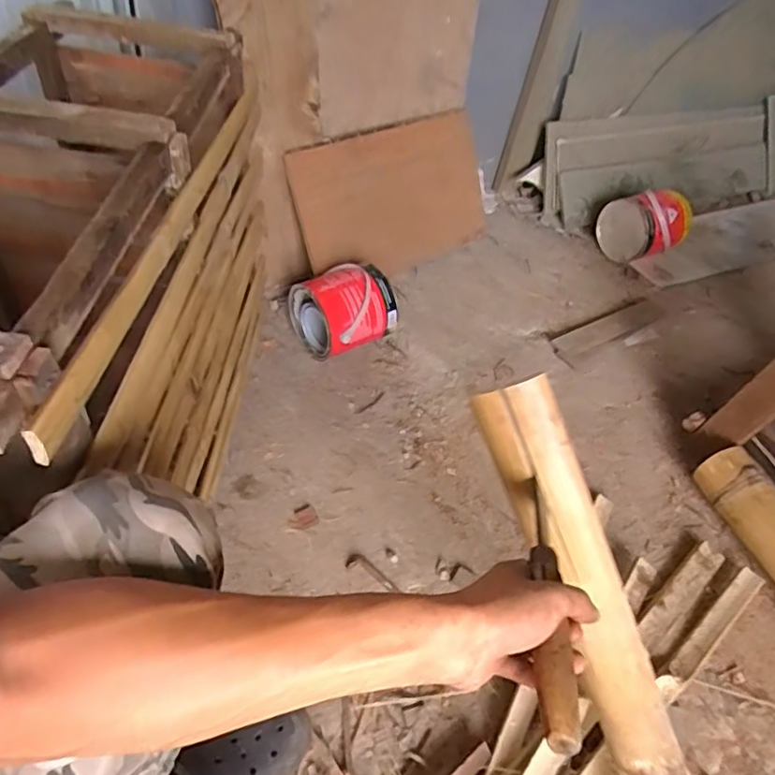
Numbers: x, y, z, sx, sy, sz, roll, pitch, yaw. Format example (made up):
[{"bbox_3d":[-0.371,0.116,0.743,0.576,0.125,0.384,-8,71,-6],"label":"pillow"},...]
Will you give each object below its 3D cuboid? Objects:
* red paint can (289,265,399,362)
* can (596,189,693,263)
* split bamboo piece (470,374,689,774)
[{"bbox_3d":[-0.086,-0.154,1.169,0.173,0.146,0.158,-26,56,-26],"label":"red paint can"},{"bbox_3d":[0.665,-0.415,1.499,0.214,0.166,0.153,-18,53,-21],"label":"can"},{"bbox_3d":[0.226,0.290,0.570,0.054,0.642,0.054,-27,11,-27],"label":"split bamboo piece"}]

